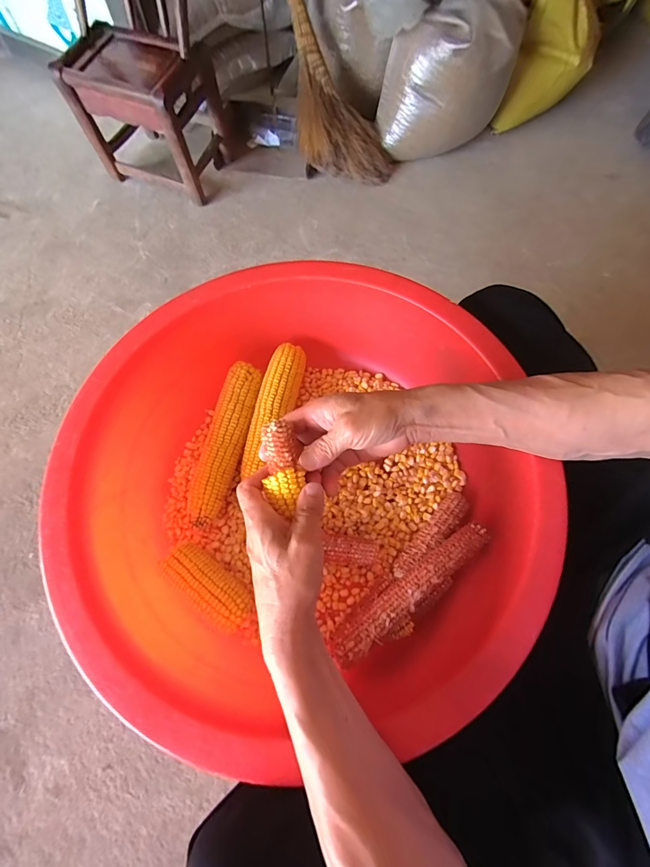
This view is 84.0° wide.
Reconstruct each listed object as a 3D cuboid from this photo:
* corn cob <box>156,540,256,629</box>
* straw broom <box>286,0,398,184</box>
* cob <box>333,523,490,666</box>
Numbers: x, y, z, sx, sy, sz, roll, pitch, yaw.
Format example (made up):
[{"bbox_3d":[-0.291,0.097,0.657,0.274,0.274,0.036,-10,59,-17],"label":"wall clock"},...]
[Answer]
[{"bbox_3d":[-0.136,0.179,0.431,0.116,0.049,0.048,28,70,10],"label":"corn cob"},{"bbox_3d":[-0.038,-1.152,1.073,0.274,0.083,0.779,-29,109,-10],"label":"straw broom"},{"bbox_3d":[0.094,0.169,0.392,0.202,0.030,0.031,-35,73,-12],"label":"cob"}]

